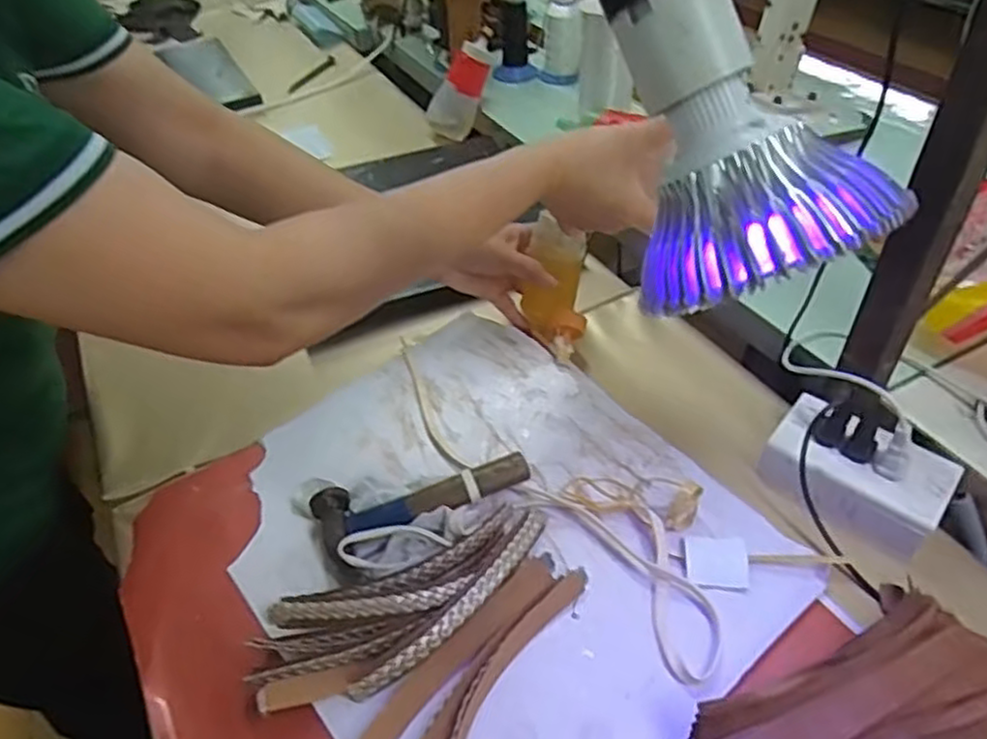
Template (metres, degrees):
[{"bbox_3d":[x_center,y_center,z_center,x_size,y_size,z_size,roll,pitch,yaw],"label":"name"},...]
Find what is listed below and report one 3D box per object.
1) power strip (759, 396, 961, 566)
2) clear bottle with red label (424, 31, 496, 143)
[{"bbox_3d":[0.269,0.079,0.530,0.121,0.047,0.082,27,53,28],"label":"power strip"},{"bbox_3d":[-0.045,-0.400,1.002,0.047,0.144,0.055,4,30,-48],"label":"clear bottle with red label"}]

